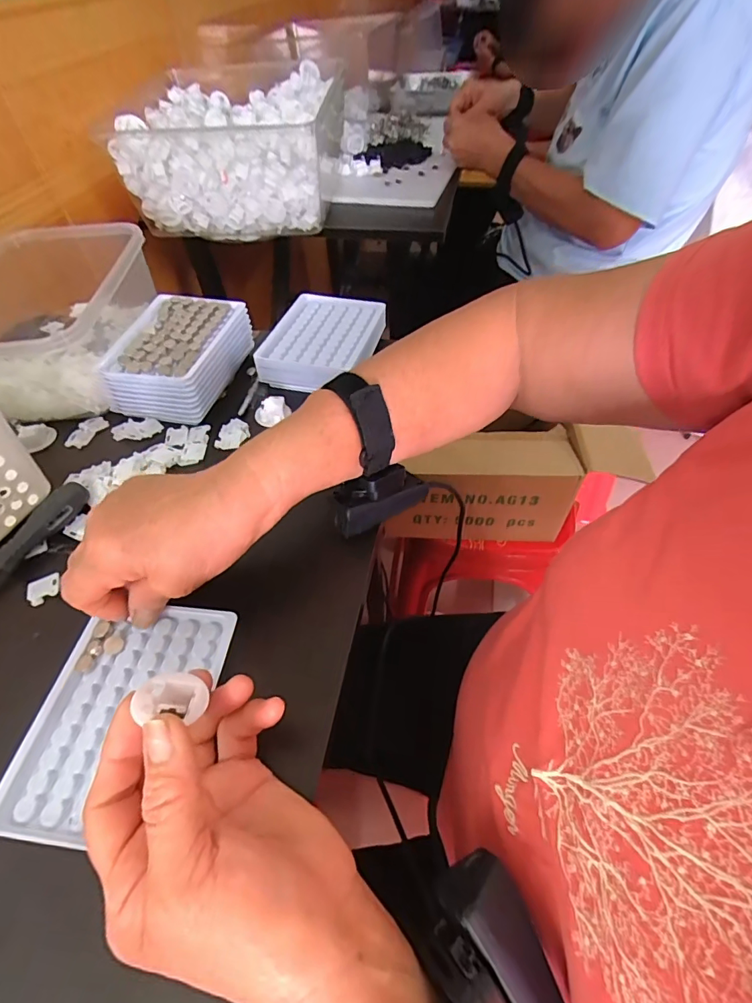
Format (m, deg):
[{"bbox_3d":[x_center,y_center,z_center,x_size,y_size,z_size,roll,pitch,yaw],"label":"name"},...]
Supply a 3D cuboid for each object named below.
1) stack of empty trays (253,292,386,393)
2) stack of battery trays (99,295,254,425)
[{"bbox_3d":[-0.055,-0.166,0.474,0.102,0.028,0.136,13,53,12],"label":"stack of empty trays"},{"bbox_3d":[-0.189,-0.144,0.448,0.104,0.051,0.128,8,52,8],"label":"stack of battery trays"}]

